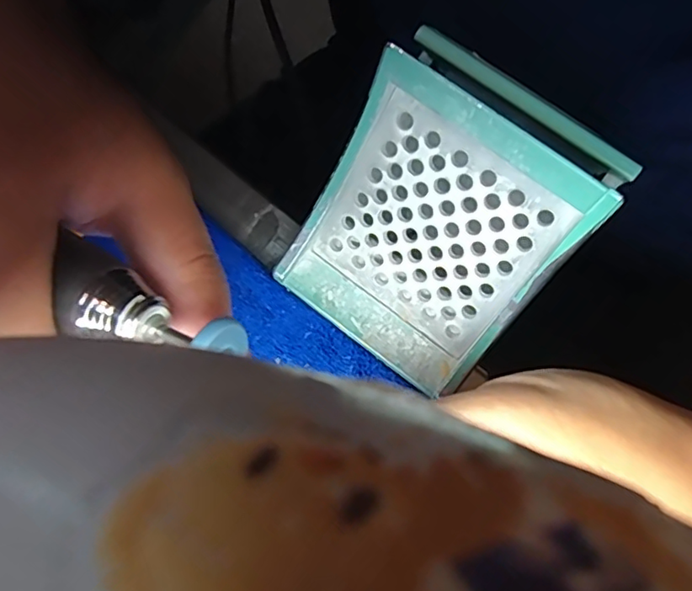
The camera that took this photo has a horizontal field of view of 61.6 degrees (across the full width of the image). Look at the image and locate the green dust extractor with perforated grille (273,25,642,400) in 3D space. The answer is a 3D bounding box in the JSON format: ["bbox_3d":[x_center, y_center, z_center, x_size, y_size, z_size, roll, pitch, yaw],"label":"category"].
[{"bbox_3d":[0.029,-0.023,0.183,0.071,0.094,0.024,37,36,7],"label":"green dust extractor with perforated grille"}]

